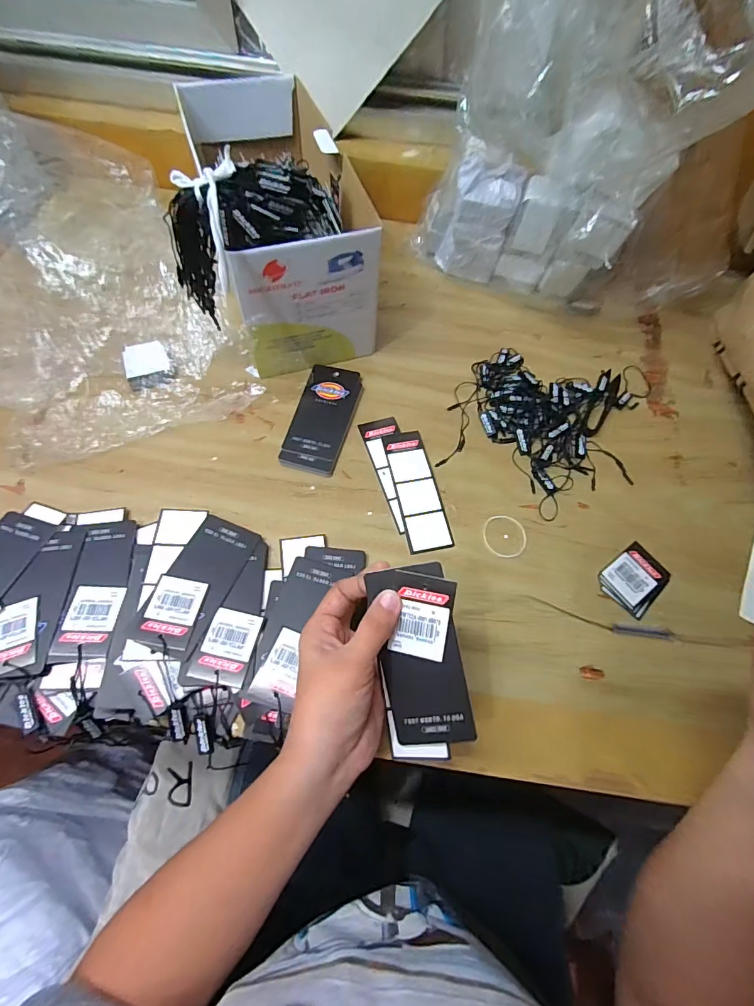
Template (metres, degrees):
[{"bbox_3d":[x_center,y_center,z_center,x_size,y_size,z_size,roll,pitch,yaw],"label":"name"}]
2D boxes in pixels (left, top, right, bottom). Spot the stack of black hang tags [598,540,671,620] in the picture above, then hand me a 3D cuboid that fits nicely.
[{"bbox_3d":[0.215,0.064,0.361,0.056,0.006,0.044,-36,71,-20],"label":"stack of black hang tags"}]

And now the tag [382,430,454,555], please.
[{"bbox_3d":[0.035,-0.014,0.390,0.038,0.004,0.120,-9,64,-9],"label":"tag"}]

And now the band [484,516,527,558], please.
[{"bbox_3d":[0.111,0.028,0.373,0.038,0.004,0.039,2,63,-3],"label":"band"}]

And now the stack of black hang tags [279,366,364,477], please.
[{"bbox_3d":[-0.052,-0.082,0.416,0.055,0.007,0.120,14,63,3],"label":"stack of black hang tags"}]

